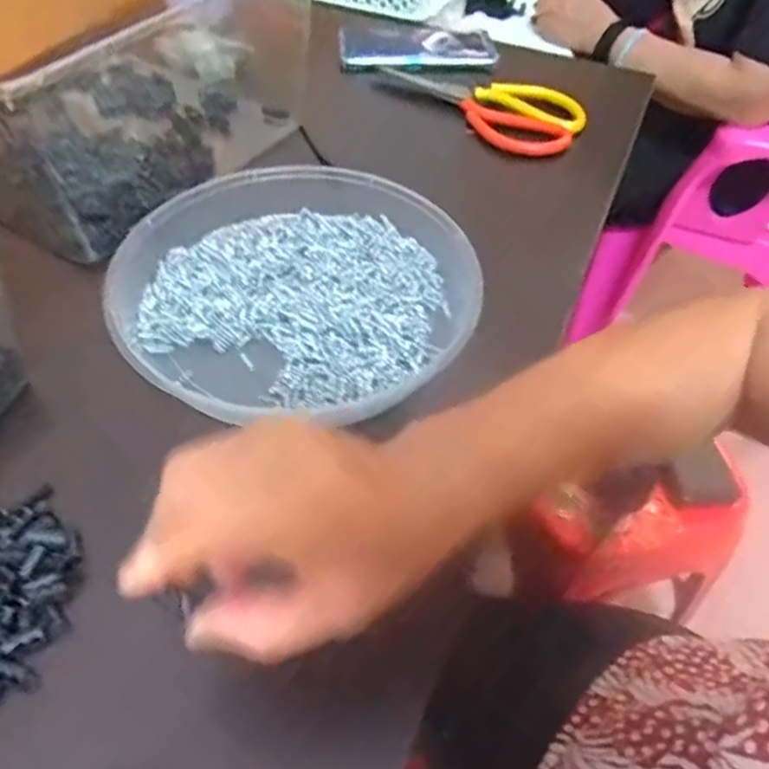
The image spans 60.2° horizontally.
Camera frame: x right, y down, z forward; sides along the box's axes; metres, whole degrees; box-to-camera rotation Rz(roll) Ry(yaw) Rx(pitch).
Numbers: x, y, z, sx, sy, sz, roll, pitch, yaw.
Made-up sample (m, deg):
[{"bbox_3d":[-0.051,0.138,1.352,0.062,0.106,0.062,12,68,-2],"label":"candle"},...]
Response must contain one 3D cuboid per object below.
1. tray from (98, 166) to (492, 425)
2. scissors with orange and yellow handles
[{"bbox_3d":[-0.058,-0.071,0.454,0.241,0.033,0.224,-6,52,-9],"label":"tray"},{"bbox_3d":[0.083,-0.274,0.639,0.211,0.019,0.094,25,53,15],"label":"scissors with orange and yellow handles"}]

